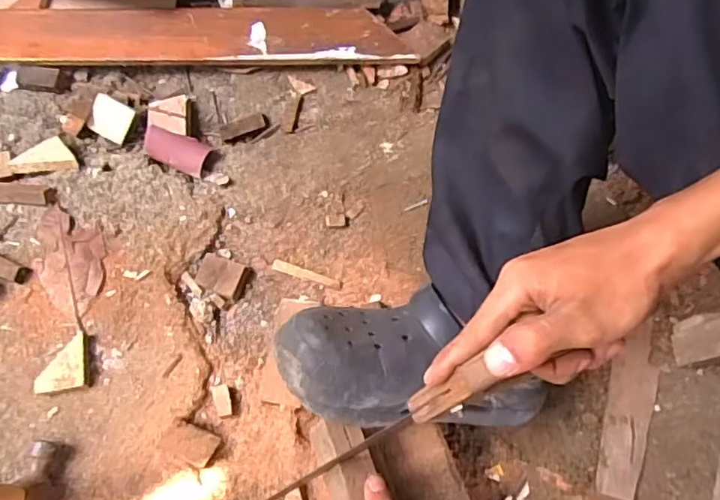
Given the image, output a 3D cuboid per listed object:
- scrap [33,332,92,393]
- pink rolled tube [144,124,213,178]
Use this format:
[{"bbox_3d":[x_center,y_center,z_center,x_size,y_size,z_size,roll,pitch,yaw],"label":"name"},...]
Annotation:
[{"bbox_3d":[-0.337,0.129,0.677,0.055,0.021,0.059,-9,68,-3],"label":"scrap"},{"bbox_3d":[-0.244,-0.133,0.785,0.094,0.016,0.043,23,70,10],"label":"pink rolled tube"}]

